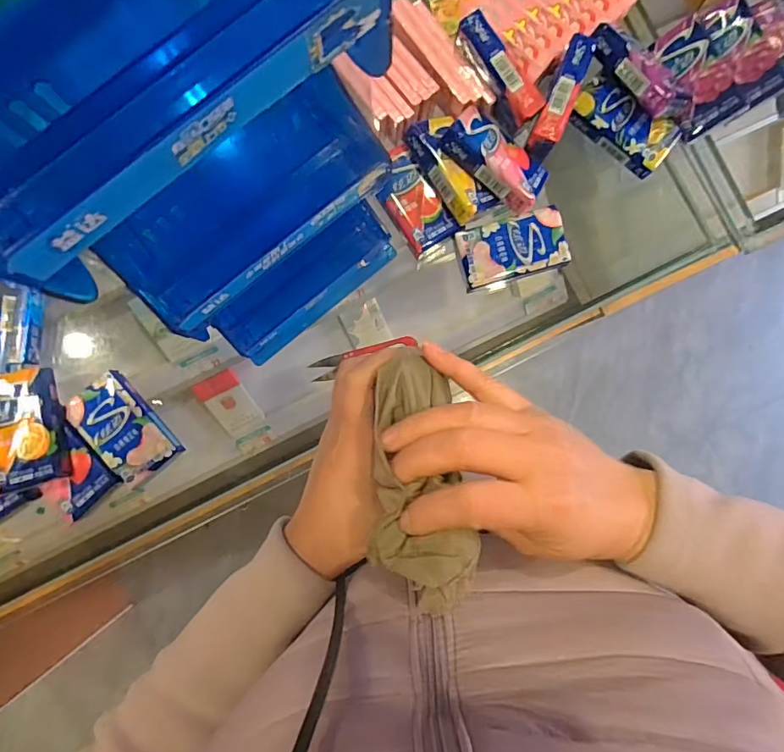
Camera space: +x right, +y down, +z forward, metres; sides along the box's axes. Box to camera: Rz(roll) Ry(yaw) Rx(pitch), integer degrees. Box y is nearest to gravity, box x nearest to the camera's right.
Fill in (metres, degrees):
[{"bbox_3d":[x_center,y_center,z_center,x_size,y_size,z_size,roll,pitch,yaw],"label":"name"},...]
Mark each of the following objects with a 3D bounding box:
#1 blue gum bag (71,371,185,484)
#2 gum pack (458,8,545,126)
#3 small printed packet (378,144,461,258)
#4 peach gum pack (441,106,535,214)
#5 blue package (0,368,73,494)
[{"bbox_3d":[-0.231,0.044,0.414,0.052,0.021,0.090,-39,88,-3],"label":"blue gum bag"},{"bbox_3d":[0.089,-0.254,0.401,0.021,0.034,0.093,-35,88,-2],"label":"gum pack"},{"bbox_3d":[0.016,-0.153,0.420,0.044,0.010,0.089,-34,88,-2],"label":"small printed packet"},{"bbox_3d":[0.089,-0.184,0.409,0.092,0.021,0.047,41,55,-6],"label":"peach gum pack"},{"bbox_3d":[-0.304,0.043,0.397,0.056,0.030,0.093,-14,87,-1],"label":"blue package"}]

